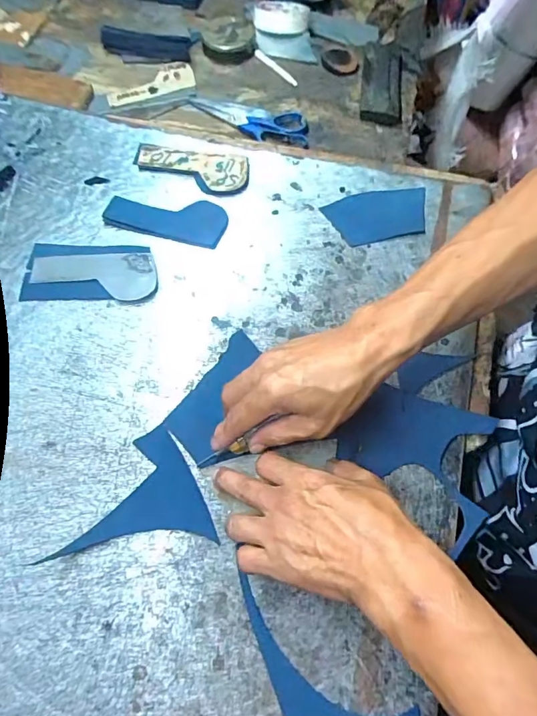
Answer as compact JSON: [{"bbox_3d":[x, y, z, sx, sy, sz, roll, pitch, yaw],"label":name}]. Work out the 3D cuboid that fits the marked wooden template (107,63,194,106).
[{"bbox_3d":[-0.163,-0.382,0.609,0.126,0.009,0.049,-21,73,-14],"label":"marked wooden template"}]

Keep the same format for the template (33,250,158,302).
[{"bbox_3d":[-0.182,-0.085,0.455,0.128,0.004,0.056,-2,68,1],"label":"template"}]

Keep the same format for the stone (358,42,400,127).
[{"bbox_3d":[0.160,-0.395,0.621,0.058,0.021,0.174,9,69,-4],"label":"stone"}]

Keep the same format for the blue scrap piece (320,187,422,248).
[{"bbox_3d":[0.121,-0.157,0.484,0.110,0.004,0.060,-11,73,-1],"label":"blue scrap piece"}]

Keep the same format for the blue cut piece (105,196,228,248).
[{"bbox_3d":[-0.115,-0.156,0.490,0.132,0.009,0.056,10,69,-4],"label":"blue cut piece"}]

